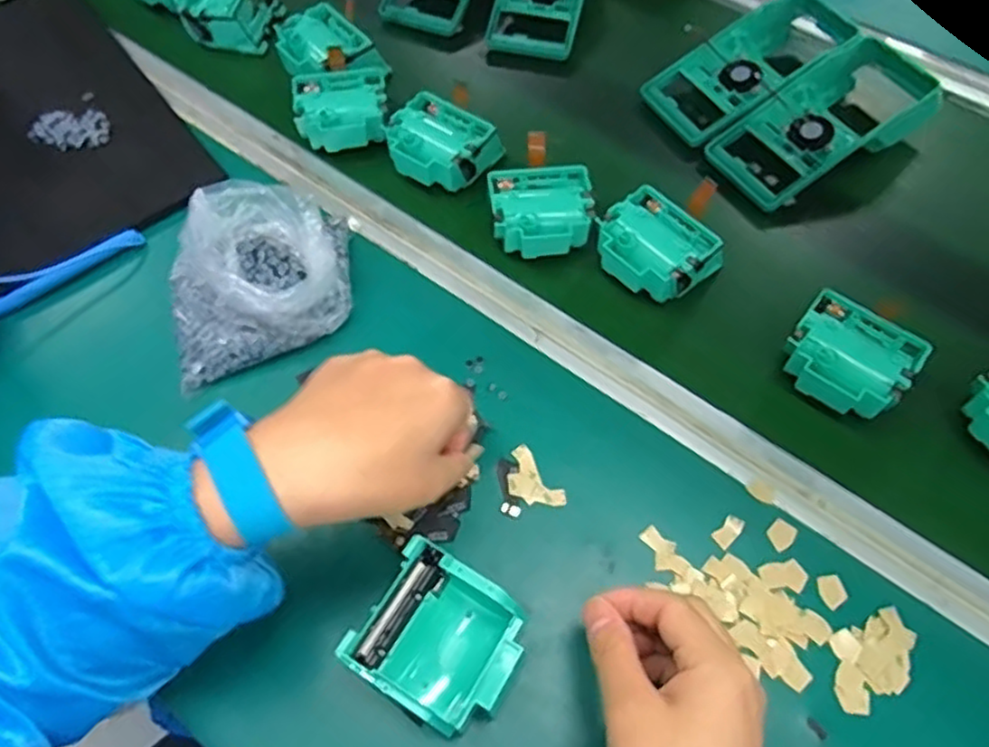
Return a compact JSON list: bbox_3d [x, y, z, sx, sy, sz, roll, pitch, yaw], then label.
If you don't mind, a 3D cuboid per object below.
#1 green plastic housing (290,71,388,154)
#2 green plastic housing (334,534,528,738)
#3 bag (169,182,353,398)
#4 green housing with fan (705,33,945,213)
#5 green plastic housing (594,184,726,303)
[{"bbox_3d":[-0.126,-0.216,0.584,0.073,0.033,0.064,-4,60,-1],"label":"green plastic housing"},{"bbox_3d":[-0.027,0.143,0.375,0.079,0.042,0.074,28,65,17],"label":"green plastic housing"},{"bbox_3d":[-0.165,-0.069,0.491,0.119,0.053,0.149,-7,60,-2],"label":"bag"},{"bbox_3d":[0.271,-0.204,0.570,0.186,0.046,0.088,-28,63,-13],"label":"green housing with fan"},{"bbox_3d":[0.116,-0.087,0.510,0.077,0.044,0.067,38,68,21],"label":"green plastic housing"}]

